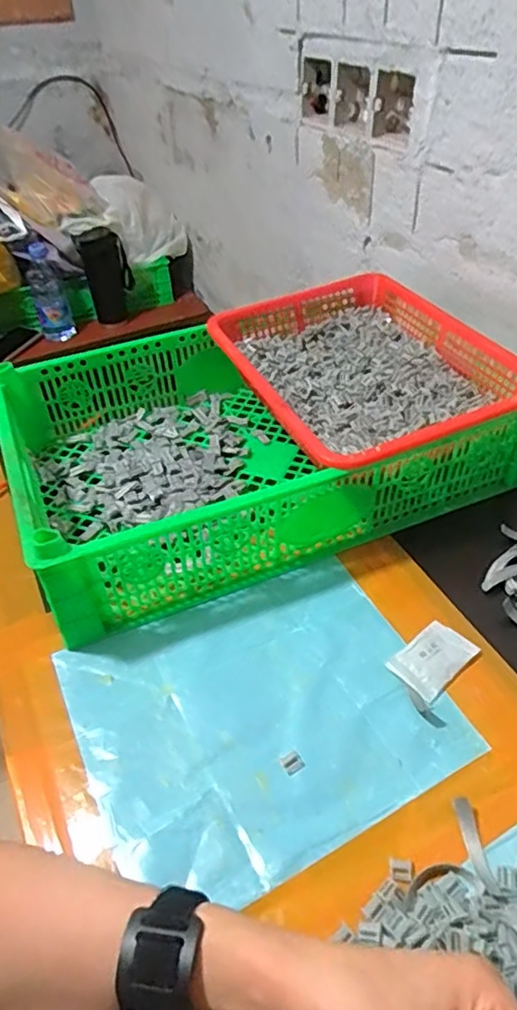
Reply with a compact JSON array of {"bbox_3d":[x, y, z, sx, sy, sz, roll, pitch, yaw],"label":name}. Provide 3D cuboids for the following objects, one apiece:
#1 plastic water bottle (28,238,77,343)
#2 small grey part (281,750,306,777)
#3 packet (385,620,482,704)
[{"bbox_3d":[-0.440,-0.435,1.281,0.071,0.201,0.064,-16,43,-14],"label":"plastic water bottle"},{"bbox_3d":[0.023,0.169,0.398,0.013,0.004,0.013,-23,47,-19],"label":"small grey part"},{"bbox_3d":[0.129,0.111,0.446,0.064,0.010,0.039,-32,49,-28],"label":"packet"}]

